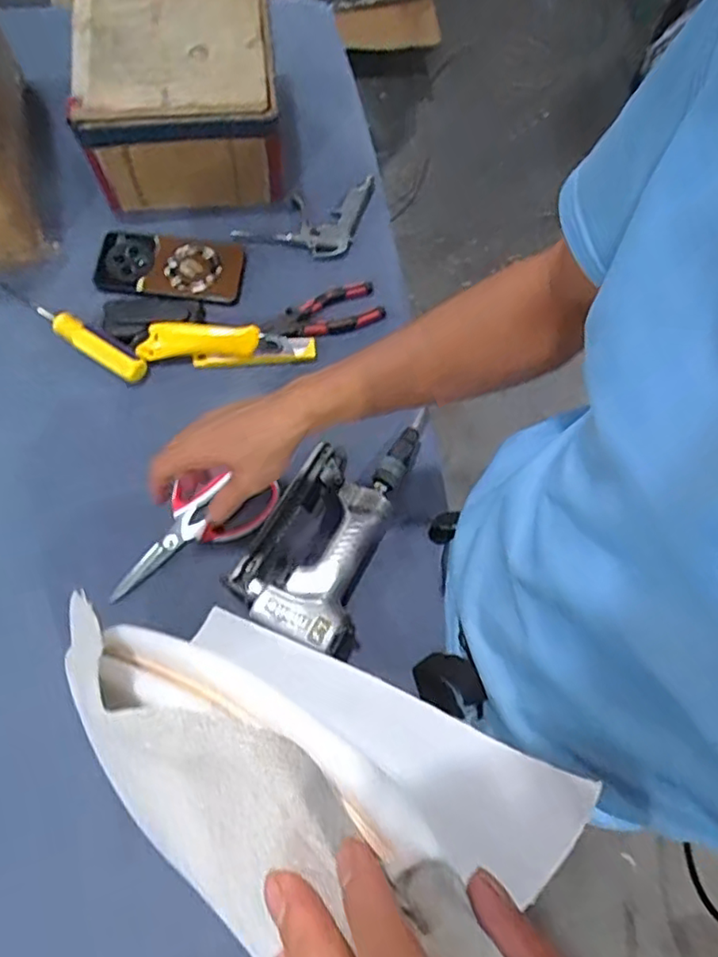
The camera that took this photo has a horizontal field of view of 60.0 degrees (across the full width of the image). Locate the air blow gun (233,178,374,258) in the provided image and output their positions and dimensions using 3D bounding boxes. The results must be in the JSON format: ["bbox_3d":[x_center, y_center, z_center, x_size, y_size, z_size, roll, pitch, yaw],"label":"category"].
[{"bbox_3d":[-0.044,-0.302,0.725,0.188,0.035,0.079,-30,74,-12],"label":"air blow gun"}]

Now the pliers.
[{"bbox_3d":[-0.044,-0.184,0.701,0.139,0.023,0.051,-24,73,-10],"label":"pliers"}]

